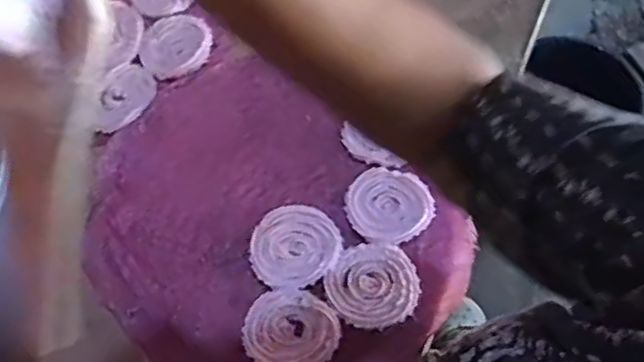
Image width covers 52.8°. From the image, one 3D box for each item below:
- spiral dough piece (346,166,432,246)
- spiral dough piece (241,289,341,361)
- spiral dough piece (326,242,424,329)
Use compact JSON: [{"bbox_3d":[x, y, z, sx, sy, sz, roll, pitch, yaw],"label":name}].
[{"bbox_3d":[0.063,0.021,0.617,0.081,0.021,0.074,-1,64,3],"label":"spiral dough piece"},{"bbox_3d":[-0.027,0.131,0.569,0.081,0.007,0.071,-3,64,2],"label":"spiral dough piece"},{"bbox_3d":[0.046,0.094,0.587,0.080,0.006,0.076,-11,64,-2],"label":"spiral dough piece"}]

